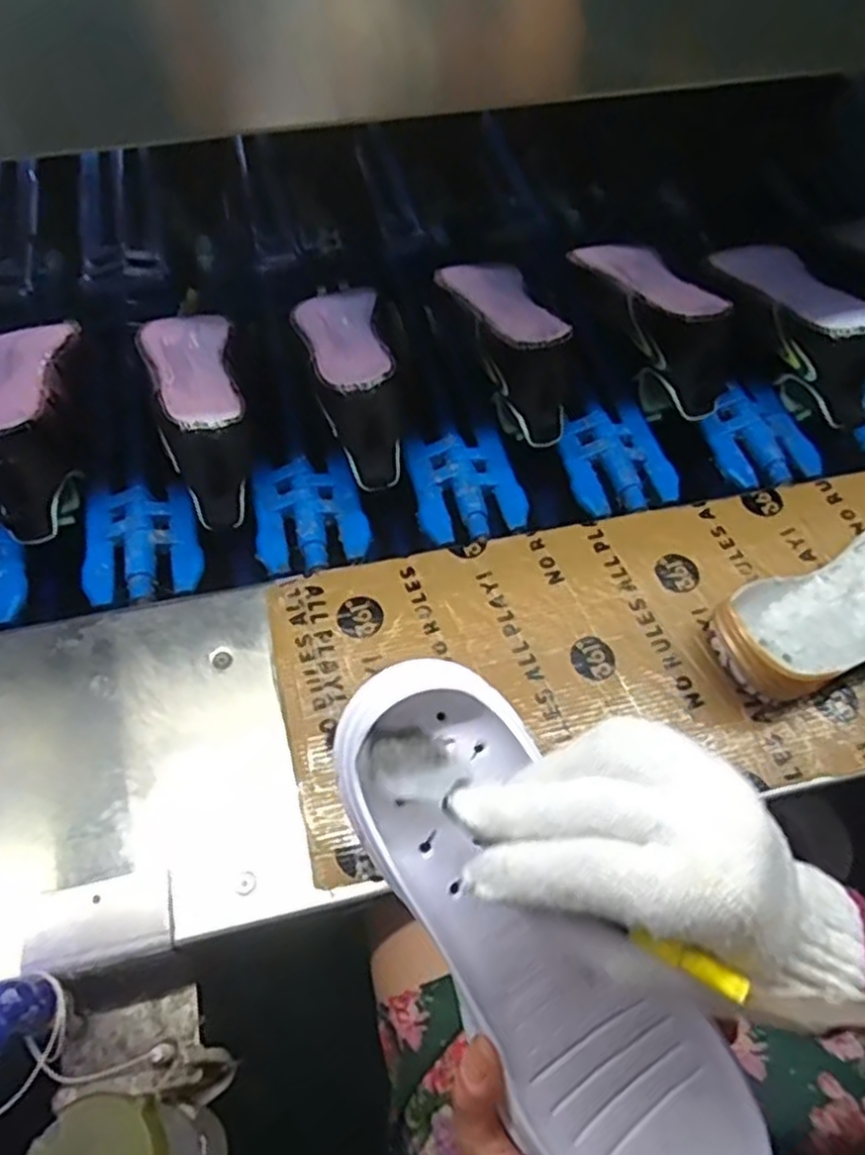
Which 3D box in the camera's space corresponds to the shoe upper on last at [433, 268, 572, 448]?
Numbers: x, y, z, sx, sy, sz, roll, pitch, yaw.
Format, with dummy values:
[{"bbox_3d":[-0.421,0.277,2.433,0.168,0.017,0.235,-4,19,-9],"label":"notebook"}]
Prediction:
[{"bbox_3d":[0.064,-0.214,0.686,0.074,0.111,0.217,-11,60,-8],"label":"shoe upper on last"}]

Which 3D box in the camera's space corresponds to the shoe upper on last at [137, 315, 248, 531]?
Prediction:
[{"bbox_3d":[-0.199,-0.151,0.648,0.079,0.099,0.225,-13,60,-9],"label":"shoe upper on last"}]

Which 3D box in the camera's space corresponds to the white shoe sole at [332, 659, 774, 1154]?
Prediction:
[{"bbox_3d":[0.051,0.161,0.324,0.086,0.031,0.270,-33,91,-19],"label":"white shoe sole"}]

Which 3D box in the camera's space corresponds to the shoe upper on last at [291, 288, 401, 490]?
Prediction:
[{"bbox_3d":[-0.074,-0.177,0.654,0.074,0.096,0.215,-8,60,-6],"label":"shoe upper on last"}]

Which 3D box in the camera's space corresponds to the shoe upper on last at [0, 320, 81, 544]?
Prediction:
[{"bbox_3d":[-0.337,-0.135,0.623,0.079,0.101,0.224,-10,60,-7],"label":"shoe upper on last"}]

